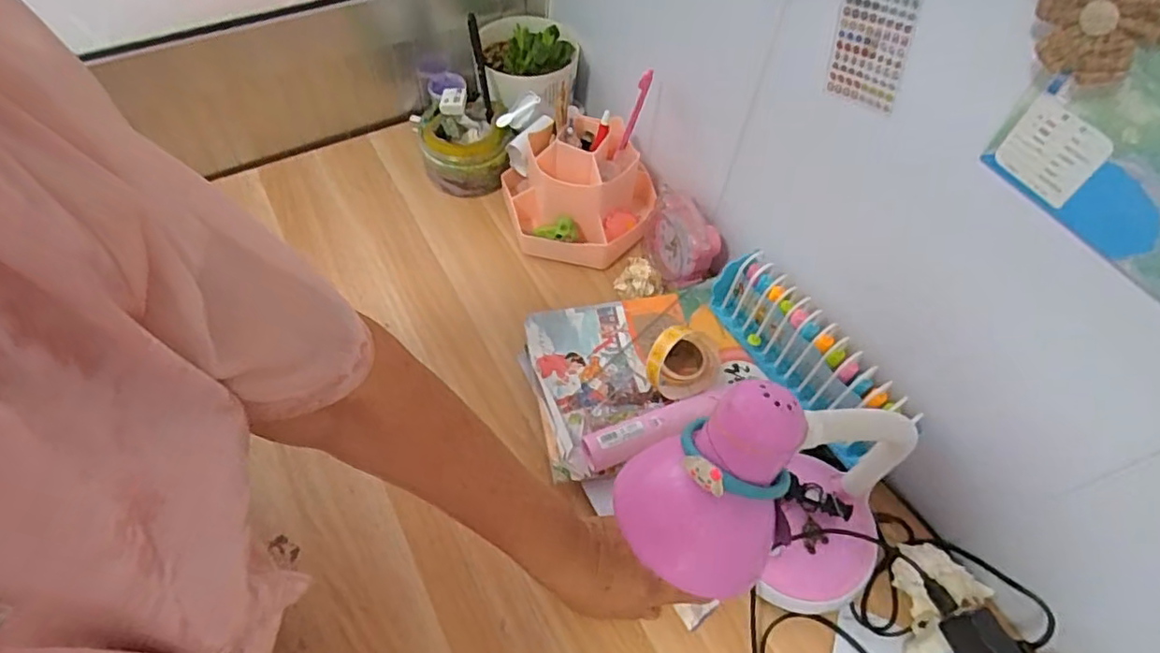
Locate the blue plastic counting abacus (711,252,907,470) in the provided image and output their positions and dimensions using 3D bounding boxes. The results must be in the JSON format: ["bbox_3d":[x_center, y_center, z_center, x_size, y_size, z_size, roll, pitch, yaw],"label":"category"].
[{"bbox_3d":[0.216,0.021,0.595,0.042,0.082,0.211,-25,61,-18],"label":"blue plastic counting abacus"}]

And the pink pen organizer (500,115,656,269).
[{"bbox_3d":[-0.006,-0.162,0.730,0.189,0.131,0.125,11,56,4],"label":"pink pen organizer"}]

